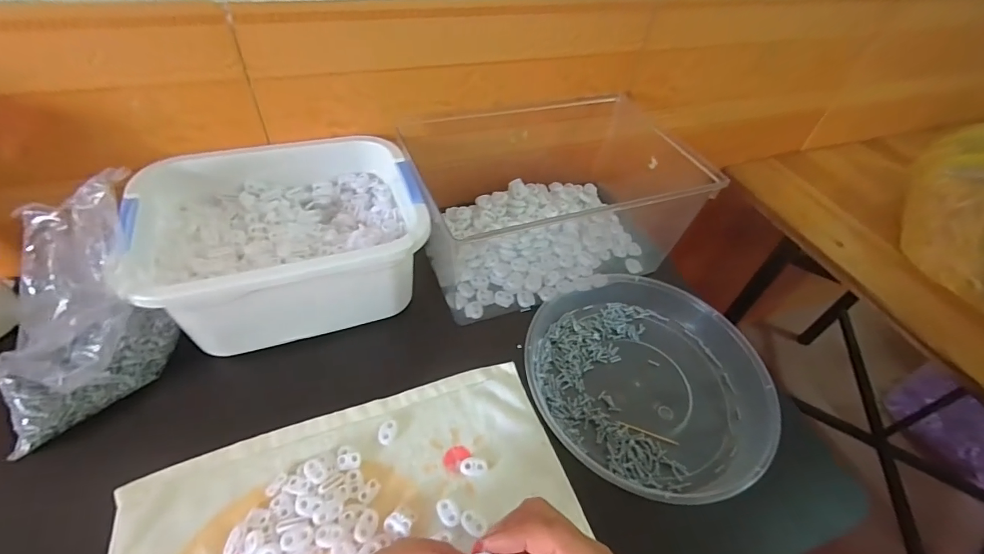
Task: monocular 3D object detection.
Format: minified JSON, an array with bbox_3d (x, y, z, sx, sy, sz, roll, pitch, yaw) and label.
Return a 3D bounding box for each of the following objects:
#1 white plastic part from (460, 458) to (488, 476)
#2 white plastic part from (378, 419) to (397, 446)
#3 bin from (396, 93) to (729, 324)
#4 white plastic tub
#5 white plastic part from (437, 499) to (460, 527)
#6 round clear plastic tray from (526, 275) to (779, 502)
[{"bbox_3d":[-0.015,0.160,0.366,0.022,0.004,0.014,9,48,1],"label":"white plastic part"},{"bbox_3d":[-0.091,0.136,0.379,0.014,0.006,0.021,18,49,9],"label":"white plastic part"},{"bbox_3d":[0.063,-0.101,0.532,0.300,0.125,0.221,-14,52,-18],"label":"bin"},{"bbox_3d":[-0.197,-0.040,0.435,0.240,0.103,0.186,-13,51,-17],"label":"white plastic tub"},{"bbox_3d":[-0.035,0.185,0.342,0.013,0.004,0.022,-21,54,-23],"label":"white plastic part"},{"bbox_3d":[0.147,0.096,0.434,0.224,0.044,0.244,-20,54,-23],"label":"round clear plastic tray"}]

